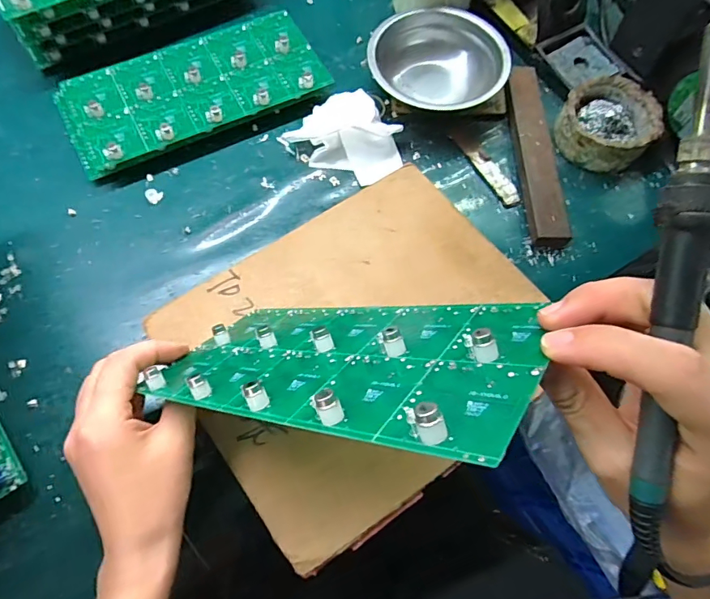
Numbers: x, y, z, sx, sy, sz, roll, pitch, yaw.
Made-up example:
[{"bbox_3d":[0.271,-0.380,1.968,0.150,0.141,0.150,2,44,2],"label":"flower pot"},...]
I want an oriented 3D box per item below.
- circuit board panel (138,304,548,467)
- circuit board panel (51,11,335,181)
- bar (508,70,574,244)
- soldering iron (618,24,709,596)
[{"bbox_3d":[-0.015,0.025,0.238,0.102,0.211,0.011,-38,116,-46],"label":"circuit board panel"},{"bbox_3d":[-0.147,-0.197,0.435,0.231,0.027,0.106,-28,72,-13],"label":"circuit board panel"},{"bbox_3d":[0.165,-0.141,0.431,0.030,0.019,0.201,1,68,-2],"label":"bar"},{"bbox_3d":[0.112,0.009,0.165,0.014,0.015,0.209,3,98,-1],"label":"soldering iron"}]

